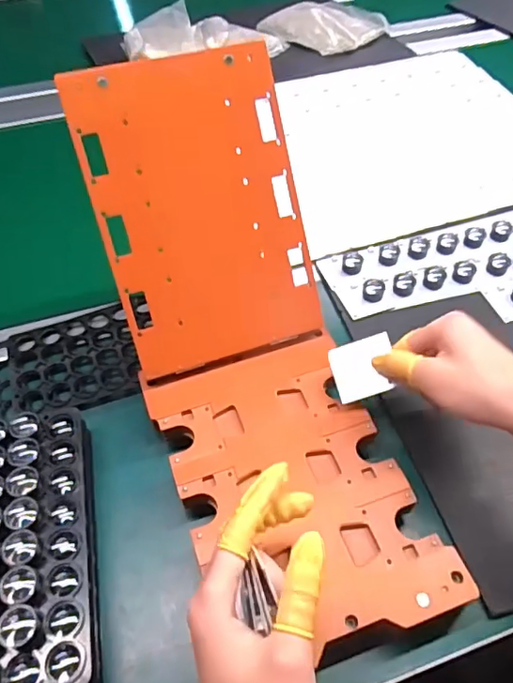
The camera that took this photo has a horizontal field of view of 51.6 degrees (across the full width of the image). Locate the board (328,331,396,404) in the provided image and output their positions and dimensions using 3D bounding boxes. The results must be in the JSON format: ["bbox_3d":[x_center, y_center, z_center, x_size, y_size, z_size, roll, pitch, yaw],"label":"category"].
[{"bbox_3d":[0.085,0.021,0.421,0.049,0.004,0.046,-19,69,17],"label":"board"}]

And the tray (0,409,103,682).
[{"bbox_3d":[-0.163,0.144,0.364,0.100,0.046,0.200,-10,52,-7],"label":"tray"}]

